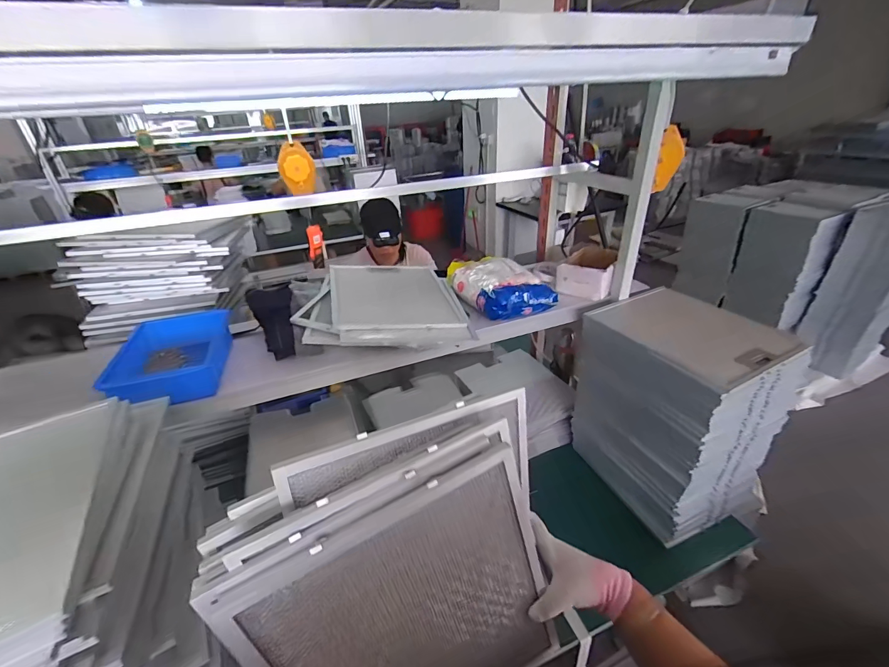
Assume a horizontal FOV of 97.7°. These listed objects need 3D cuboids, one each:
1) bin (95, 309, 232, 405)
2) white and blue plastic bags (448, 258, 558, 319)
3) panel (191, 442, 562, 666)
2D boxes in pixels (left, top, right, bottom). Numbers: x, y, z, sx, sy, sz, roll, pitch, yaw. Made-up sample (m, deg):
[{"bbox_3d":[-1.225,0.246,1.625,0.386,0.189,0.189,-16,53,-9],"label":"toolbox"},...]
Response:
[{"bbox_3d":[-0.533,0.058,0.773,0.173,0.079,0.255,-12,31,-14],"label":"bin"},{"bbox_3d":[0.130,-0.127,0.979,0.171,0.075,0.270,-16,33,-21],"label":"white and blue plastic bags"},{"bbox_3d":[-0.023,0.307,0.406,0.285,0.317,0.013,-22,23,-17],"label":"panel"}]

